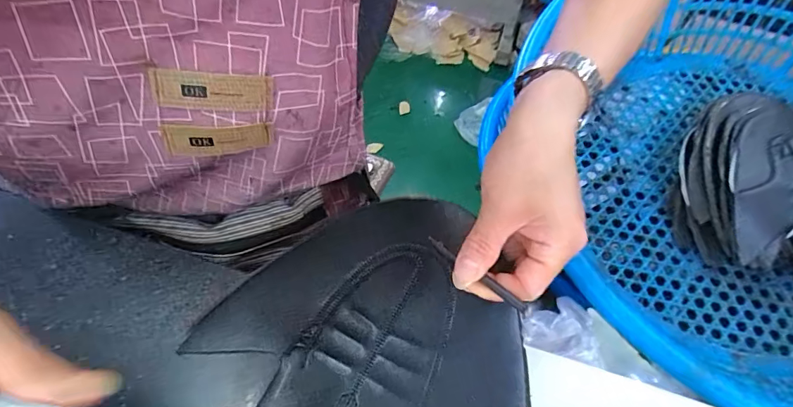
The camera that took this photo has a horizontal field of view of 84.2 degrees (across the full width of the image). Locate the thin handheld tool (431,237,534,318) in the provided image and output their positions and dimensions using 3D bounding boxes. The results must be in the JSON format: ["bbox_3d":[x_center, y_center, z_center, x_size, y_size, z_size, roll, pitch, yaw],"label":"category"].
[{"bbox_3d":[0.046,0.042,0.259,0.005,0.009,0.080,-32,42,-23],"label":"thin handheld tool"}]

